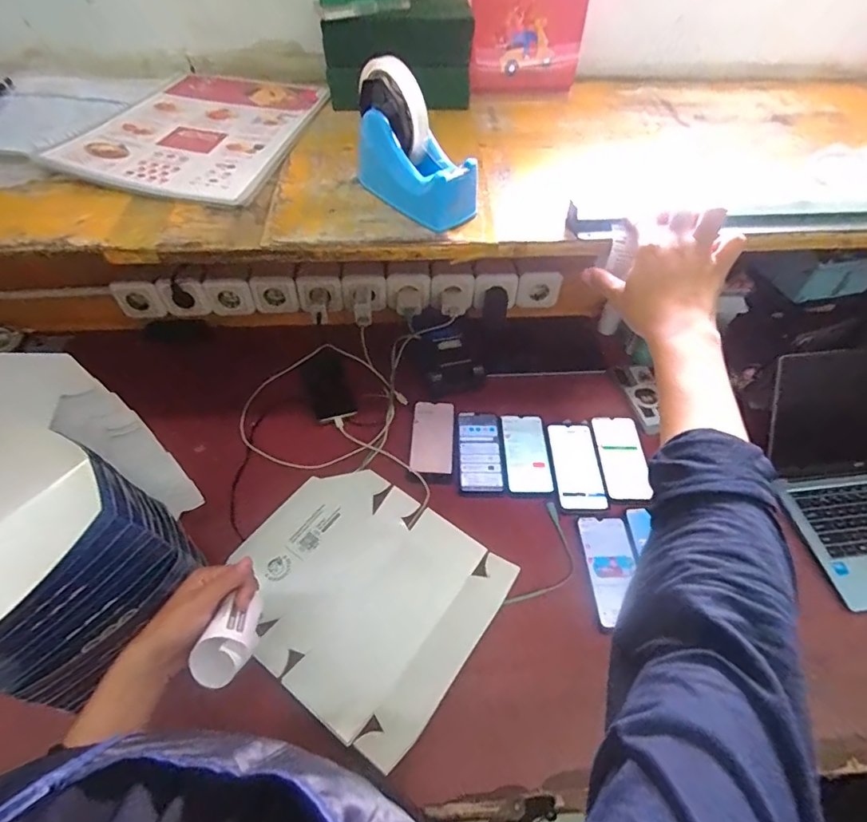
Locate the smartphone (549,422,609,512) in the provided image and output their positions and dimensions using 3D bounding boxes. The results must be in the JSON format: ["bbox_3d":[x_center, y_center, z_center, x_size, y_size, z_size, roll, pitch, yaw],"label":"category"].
[{"bbox_3d":[0.235,0.089,0.811,0.079,0.005,0.169,2,50,1],"label":"smartphone"}]

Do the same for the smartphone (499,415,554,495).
[{"bbox_3d":[0.154,0.069,0.828,0.073,0.004,0.154,0,50,-1],"label":"smartphone"}]

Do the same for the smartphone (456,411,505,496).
[{"bbox_3d":[0.078,0.068,0.829,0.075,0.006,0.165,2,50,1],"label":"smartphone"}]

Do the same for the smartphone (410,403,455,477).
[{"bbox_3d":[-0.001,0.043,0.846,0.067,0.009,0.144,3,50,2],"label":"smartphone"}]

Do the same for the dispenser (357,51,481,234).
[{"bbox_3d":[-0.020,-0.259,0.482,0.074,0.111,0.135,-24,54,-20],"label":"dispenser"}]

